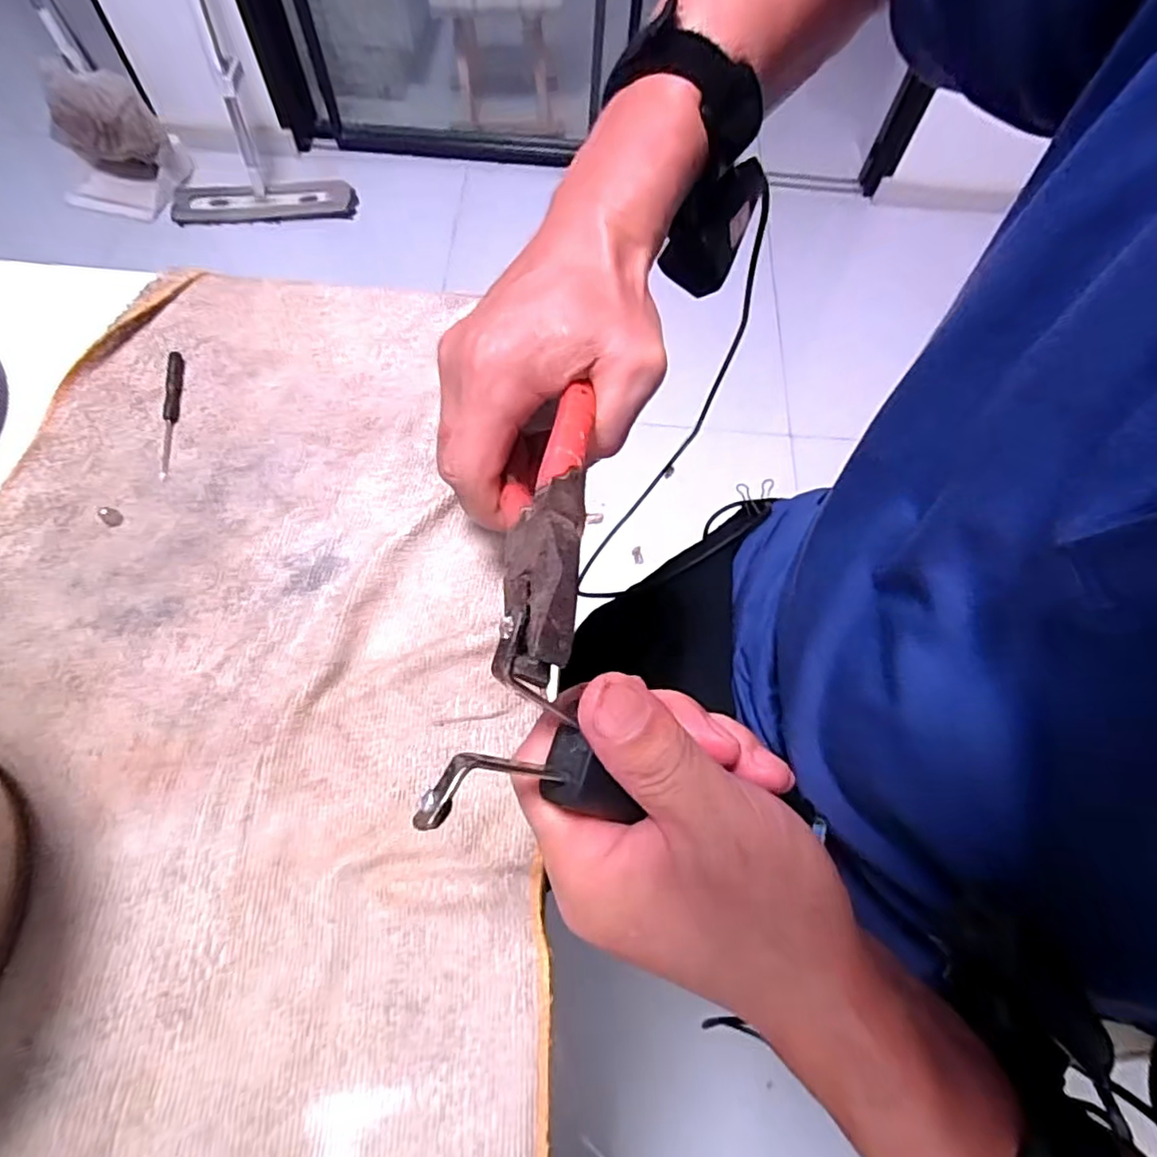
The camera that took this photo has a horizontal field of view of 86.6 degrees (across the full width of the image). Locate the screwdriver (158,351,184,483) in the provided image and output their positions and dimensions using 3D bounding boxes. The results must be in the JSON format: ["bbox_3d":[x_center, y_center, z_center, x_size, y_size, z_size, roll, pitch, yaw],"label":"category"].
[{"bbox_3d":[-0.225,-0.091,0.337,0.009,0.006,0.085,-8,67,-7],"label":"screwdriver"}]

